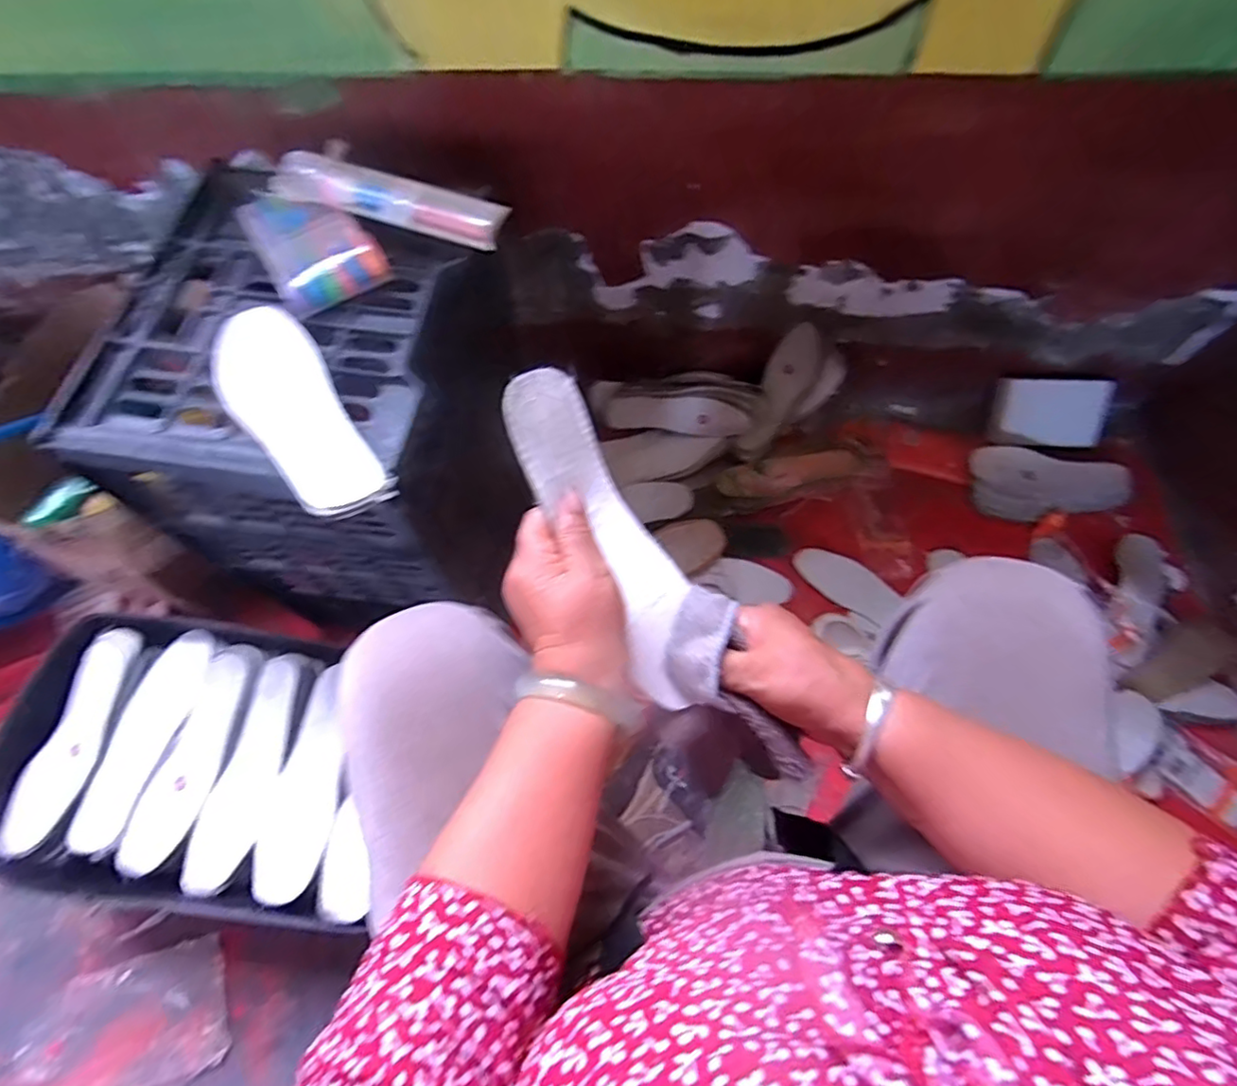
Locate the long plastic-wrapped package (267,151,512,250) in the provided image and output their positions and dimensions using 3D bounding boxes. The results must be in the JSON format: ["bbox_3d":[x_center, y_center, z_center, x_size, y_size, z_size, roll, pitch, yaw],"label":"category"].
[{"bbox_3d":[-0.206,-0.305,0.540,0.210,0.021,0.050,15,66,8],"label":"long plastic-wrapped package"}]

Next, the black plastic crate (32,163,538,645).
[{"bbox_3d":[-0.273,-0.081,0.653,0.311,0.400,0.279,13,66,7],"label":"black plastic crate"}]

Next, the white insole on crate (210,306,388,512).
[{"bbox_3d":[-0.246,-0.103,0.452,0.072,0.011,0.215,-27,64,-21],"label":"white insole on crate"}]

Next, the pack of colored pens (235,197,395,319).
[{"bbox_3d":[-0.277,-0.268,0.537,0.090,0.021,0.149,-35,69,-14],"label":"pack of colored pens"}]

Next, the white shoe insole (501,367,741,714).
[{"bbox_3d":[0.002,-0.005,0.368,0.064,0.040,0.214,-31,92,-13],"label":"white shoe insole"}]

